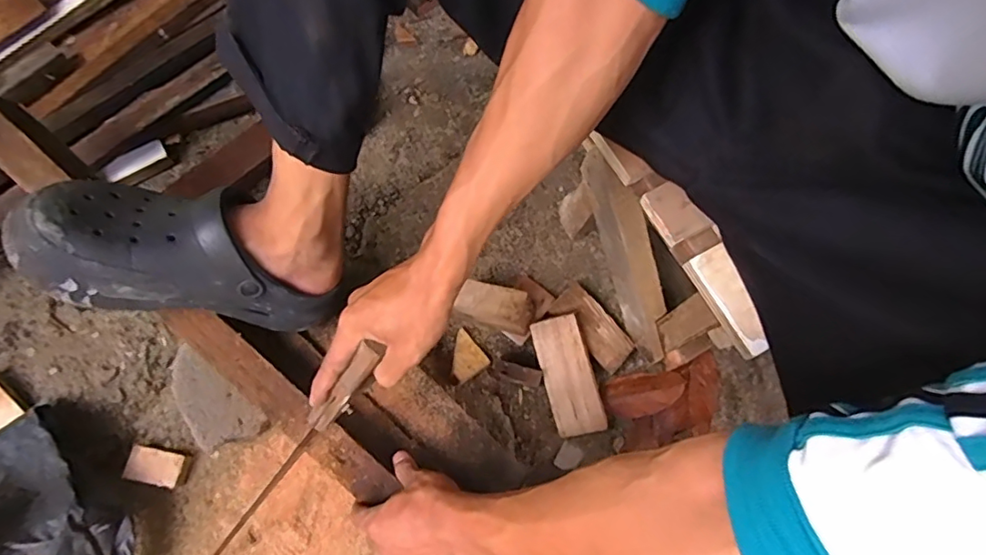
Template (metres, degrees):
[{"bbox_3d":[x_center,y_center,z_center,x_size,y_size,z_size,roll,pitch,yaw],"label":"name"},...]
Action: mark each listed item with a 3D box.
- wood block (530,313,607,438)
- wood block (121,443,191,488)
[{"bbox_3d":[0.093,0.123,0.695,0.058,0.024,0.147,-16,87,-7],"label":"wood block"},{"bbox_3d":[-0.392,0.219,0.646,0.070,0.026,0.040,11,72,2],"label":"wood block"}]

